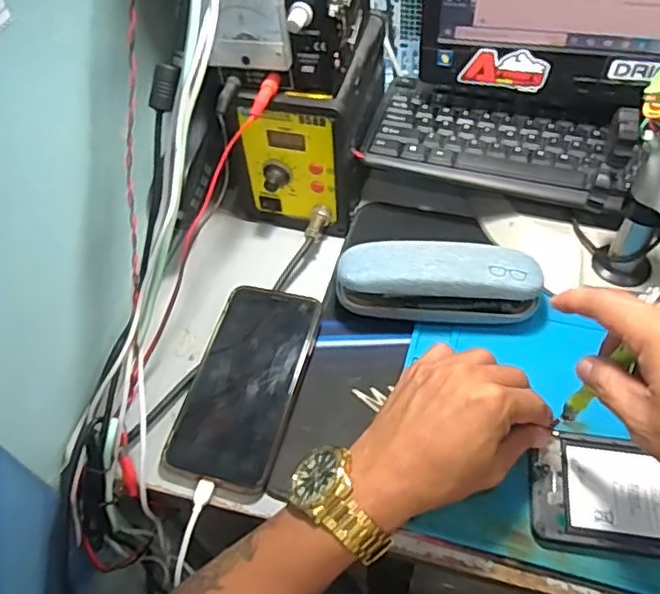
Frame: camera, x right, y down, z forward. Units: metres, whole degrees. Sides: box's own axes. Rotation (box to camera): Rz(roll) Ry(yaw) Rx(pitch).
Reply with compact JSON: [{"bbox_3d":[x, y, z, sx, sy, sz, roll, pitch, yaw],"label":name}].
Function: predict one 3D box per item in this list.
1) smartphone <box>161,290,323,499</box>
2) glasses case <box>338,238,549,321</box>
[{"bbox_3d":[-0.064,0.063,0.464,0.079,0.006,0.158,11,62,11],"label":"smartphone"},{"bbox_3d":[0.087,-0.016,0.486,0.157,0.045,0.055,1,53,6],"label":"glasses case"}]

